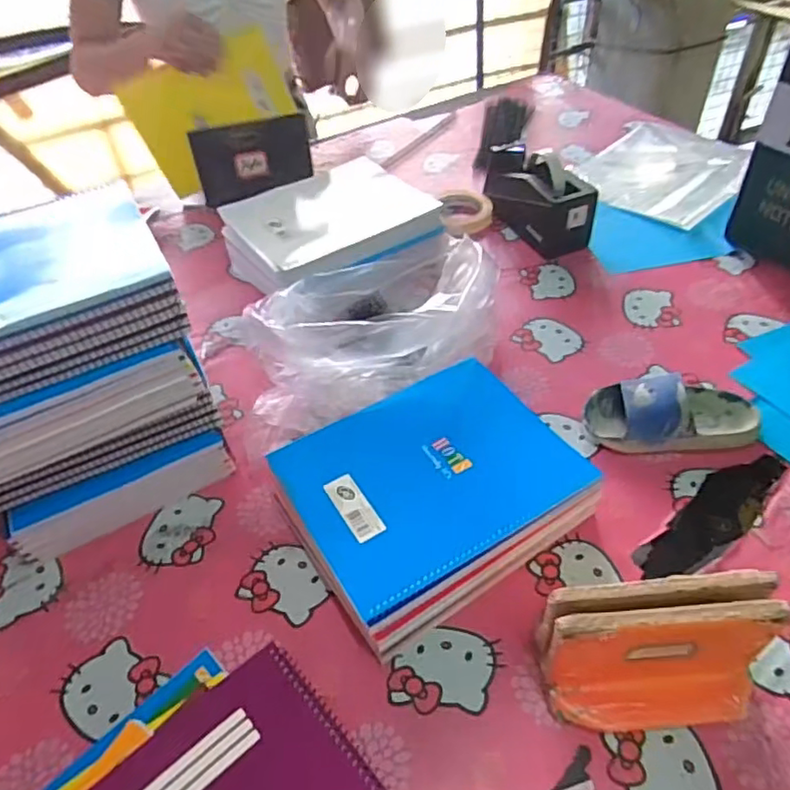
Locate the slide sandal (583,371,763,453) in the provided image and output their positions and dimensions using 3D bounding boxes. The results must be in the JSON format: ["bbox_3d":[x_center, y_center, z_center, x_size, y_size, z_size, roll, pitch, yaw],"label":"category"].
[{"bbox_3d":[0.295,0.017,0.644,0.172,0.061,0.092,-5,45,1],"label":"slide sandal"}]

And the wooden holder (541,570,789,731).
[{"bbox_3d":[0.190,0.192,0.448,0.159,0.115,0.064,-5,45,0],"label":"wooden holder"}]

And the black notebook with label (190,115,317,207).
[{"bbox_3d":[-0.246,-0.412,1.068,0.196,0.121,0.024,-15,45,-10],"label":"black notebook with label"}]

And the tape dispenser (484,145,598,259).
[{"bbox_3d":[0.214,-0.307,0.932,0.080,0.111,0.201,-21,47,-15],"label":"tape dispenser"}]

